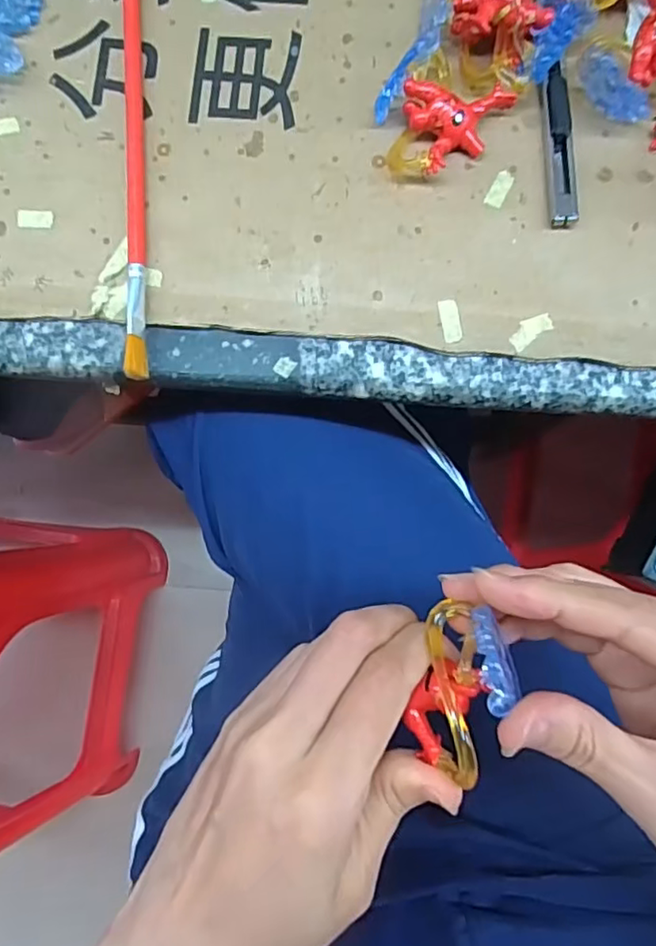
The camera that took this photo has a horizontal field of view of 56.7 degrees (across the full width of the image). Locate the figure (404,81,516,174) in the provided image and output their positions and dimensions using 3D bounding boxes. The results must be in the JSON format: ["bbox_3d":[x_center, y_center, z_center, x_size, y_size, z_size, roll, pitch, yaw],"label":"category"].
[{"bbox_3d":[0.058,-0.150,0.267,0.046,0.015,0.036,-3,83,2],"label":"figure"}]

